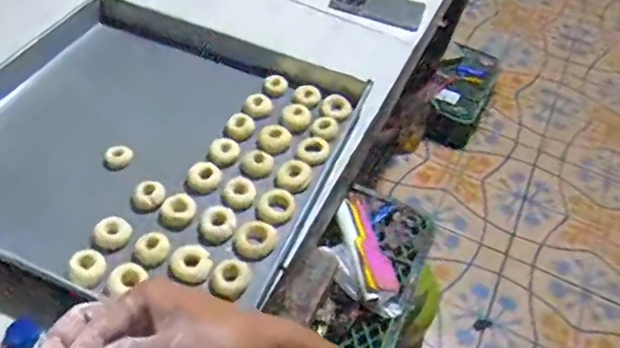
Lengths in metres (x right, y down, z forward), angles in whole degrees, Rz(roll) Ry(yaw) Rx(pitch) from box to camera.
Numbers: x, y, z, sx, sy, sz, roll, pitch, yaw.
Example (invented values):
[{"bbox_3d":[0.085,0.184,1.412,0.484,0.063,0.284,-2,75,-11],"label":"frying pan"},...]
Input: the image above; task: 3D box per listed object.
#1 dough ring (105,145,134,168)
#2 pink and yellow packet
[{"bbox_3d":[-0.245,-0.025,0.737,0.034,0.011,0.035,3,51,-4],"label":"dough ring"},{"bbox_3d":[0.087,0.110,0.861,0.060,0.031,0.209,-7,53,-12],"label":"pink and yellow packet"}]

